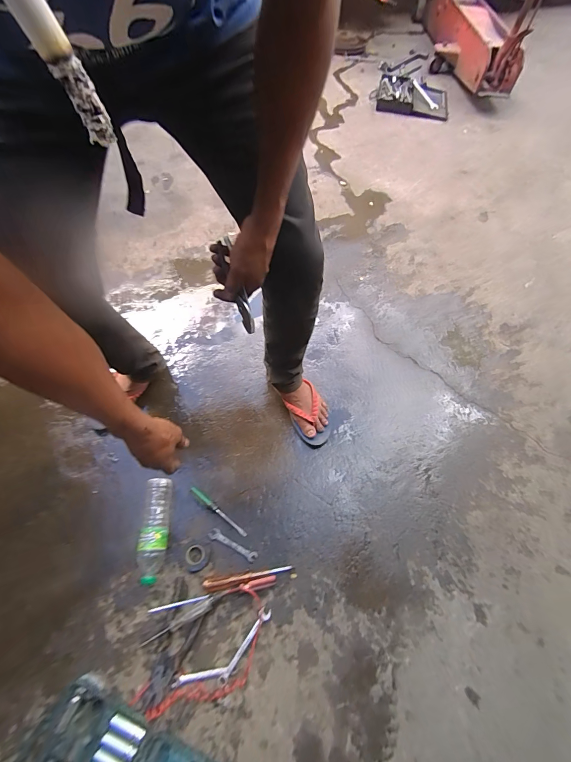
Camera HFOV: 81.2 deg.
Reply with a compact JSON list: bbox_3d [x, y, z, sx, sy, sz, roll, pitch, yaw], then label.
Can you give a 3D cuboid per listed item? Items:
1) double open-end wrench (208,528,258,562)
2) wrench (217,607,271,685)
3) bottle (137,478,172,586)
[{"bbox_3d":[-0.126,0.391,0.795,0.126,0.008,0.026,24,64,10],"label":"double open-end wrench"},{"bbox_3d":[-0.086,0.558,0.705,0.024,0.006,0.155,34,66,14],"label":"wrench"},{"bbox_3d":[-0.311,0.349,0.789,0.066,0.053,0.227,0,63,-3],"label":"bottle"}]

